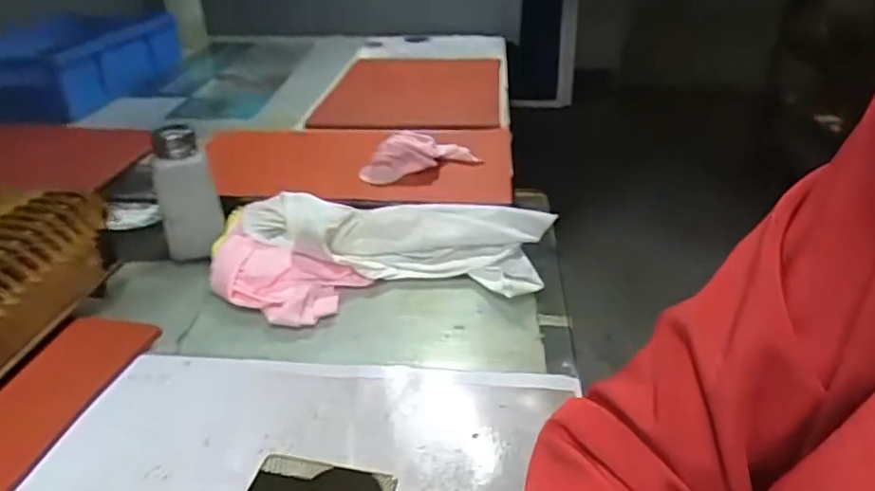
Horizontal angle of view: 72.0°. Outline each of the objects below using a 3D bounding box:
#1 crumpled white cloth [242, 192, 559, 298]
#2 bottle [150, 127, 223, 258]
[{"bbox_3d":[-0.047,-0.011,0.592,0.304,0.047,0.117,6,30,10],"label":"crumpled white cloth"},{"bbox_3d":[-0.242,-0.050,0.583,0.049,0.122,0.052,-3,30,-5],"label":"bottle"}]

